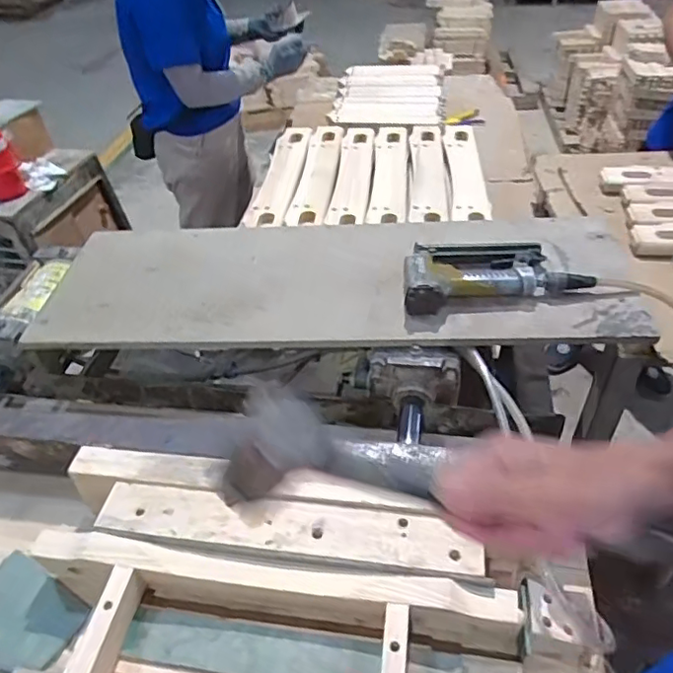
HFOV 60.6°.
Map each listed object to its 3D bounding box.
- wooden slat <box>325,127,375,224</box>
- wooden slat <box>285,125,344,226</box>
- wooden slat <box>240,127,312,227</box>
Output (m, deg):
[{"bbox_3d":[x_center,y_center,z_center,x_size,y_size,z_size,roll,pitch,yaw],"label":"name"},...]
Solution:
[{"bbox_3d":[0.035,-0.333,1.187,0.070,0.037,0.447,2,42,6],"label":"wooden slat"},{"bbox_3d":[-0.038,-0.356,1.203,0.076,0.026,0.423,2,42,7],"label":"wooden slat"},{"bbox_3d":[-0.114,-0.343,1.206,0.083,0.020,0.441,2,42,6],"label":"wooden slat"}]

